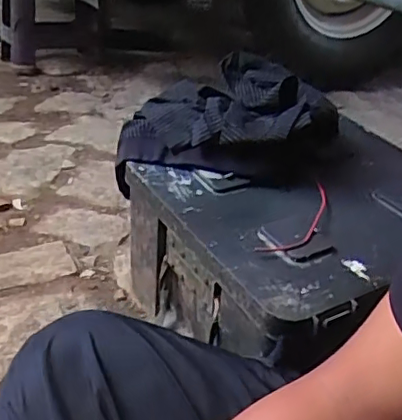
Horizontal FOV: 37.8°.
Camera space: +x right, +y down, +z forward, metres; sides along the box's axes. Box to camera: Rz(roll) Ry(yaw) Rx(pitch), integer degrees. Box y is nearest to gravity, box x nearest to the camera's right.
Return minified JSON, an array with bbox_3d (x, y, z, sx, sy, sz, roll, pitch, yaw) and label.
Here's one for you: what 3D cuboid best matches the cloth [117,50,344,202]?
[{"bbox_3d":[0.025,-0.127,0.812,0.271,0.113,0.228,-5,32,-17],"label":"cloth"}]

